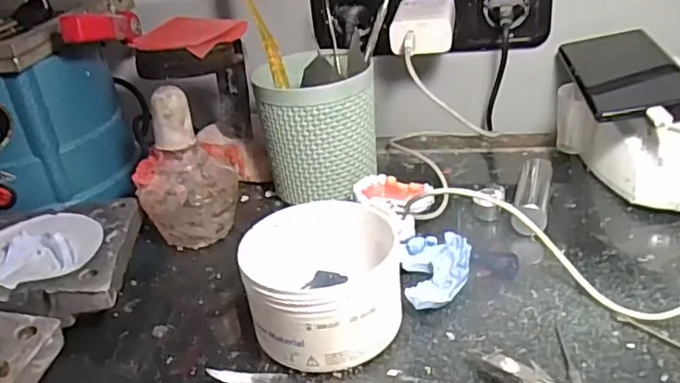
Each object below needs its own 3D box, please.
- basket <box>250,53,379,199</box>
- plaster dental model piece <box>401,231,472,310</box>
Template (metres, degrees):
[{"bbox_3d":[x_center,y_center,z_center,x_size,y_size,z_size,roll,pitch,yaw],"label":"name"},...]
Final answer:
[{"bbox_3d":[-0.016,-0.067,0.513,0.089,0.113,0.109,-6,28,1],"label":"basket"},{"bbox_3d":[0.063,0.053,0.397,0.043,0.028,0.057,-4,28,5],"label":"plaster dental model piece"}]

